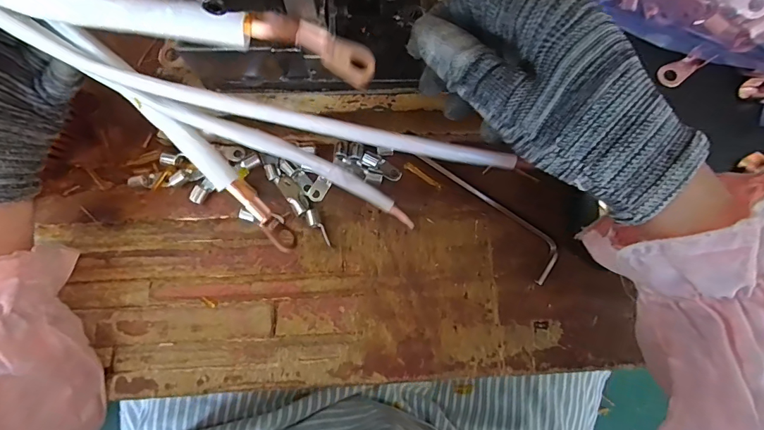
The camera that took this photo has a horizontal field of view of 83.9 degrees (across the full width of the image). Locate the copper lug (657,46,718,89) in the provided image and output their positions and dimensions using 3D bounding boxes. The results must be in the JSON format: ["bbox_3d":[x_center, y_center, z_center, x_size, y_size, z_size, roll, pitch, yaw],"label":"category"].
[{"bbox_3d":[0.235,-0.115,0.331,0.041,0.008,0.019,-33,80,8],"label":"copper lug"}]

